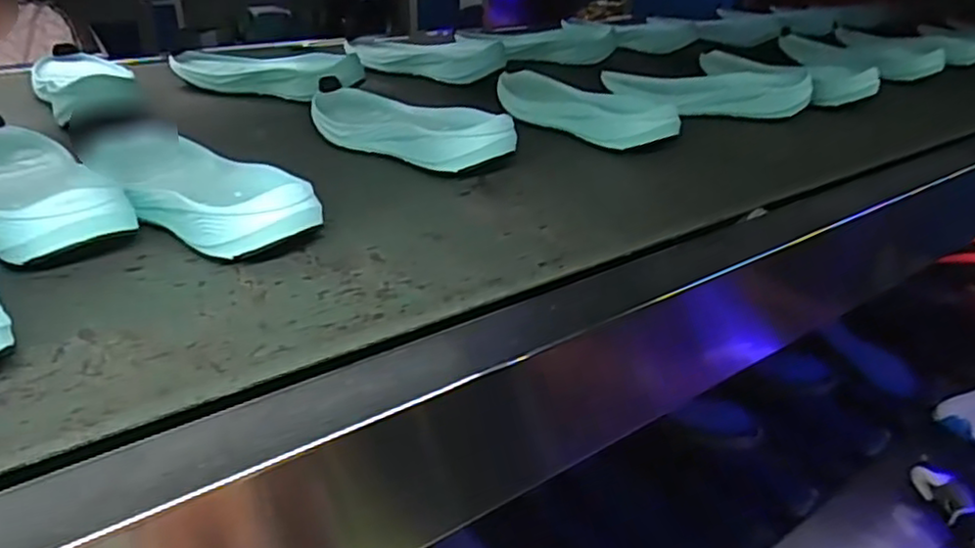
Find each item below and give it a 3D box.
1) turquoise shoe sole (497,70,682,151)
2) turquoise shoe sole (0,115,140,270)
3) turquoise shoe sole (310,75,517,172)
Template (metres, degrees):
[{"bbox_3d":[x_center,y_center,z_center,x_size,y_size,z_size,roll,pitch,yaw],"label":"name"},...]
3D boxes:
[{"bbox_3d":[0.083,-0.174,0.696,0.084,0.033,0.226,-14,33,-29],"label":"turquoise shoe sole"},{"bbox_3d":[-0.317,-0.064,0.461,0.229,0.043,0.082,28,37,37],"label":"turquoise shoe sole"},{"bbox_3d":[-0.082,-0.135,0.614,0.238,0.040,0.080,26,36,35],"label":"turquoise shoe sole"}]

